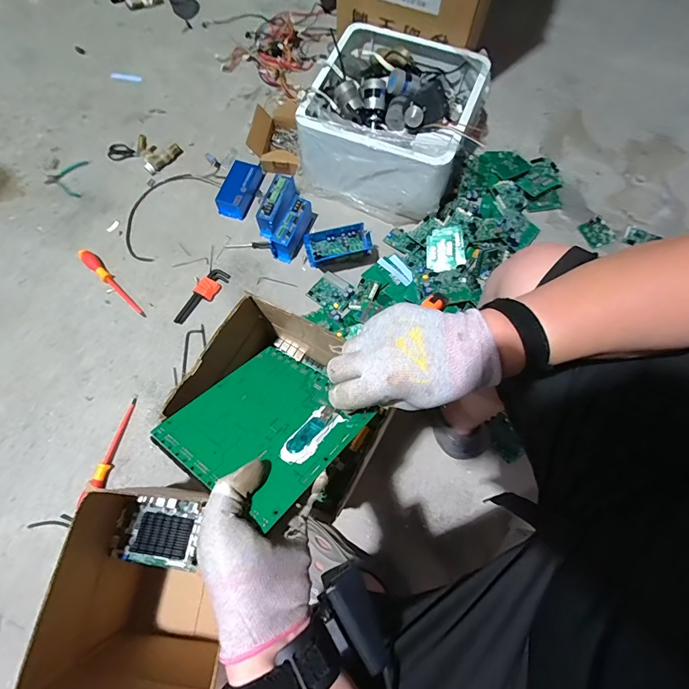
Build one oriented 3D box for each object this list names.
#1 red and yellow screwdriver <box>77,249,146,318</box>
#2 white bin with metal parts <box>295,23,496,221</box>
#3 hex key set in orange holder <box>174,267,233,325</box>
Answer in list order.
[{"bbox_3d":[-0.593,-0.163,0.978,0.248,0.027,0.032,40,77,11],"label":"red and yellow screwdriver"},{"bbox_3d":[0.120,-0.581,1.005,0.393,0.205,0.375,22,71,6],"label":"white bin with metal parts"},{"bbox_3d":[-0.359,-0.121,0.961,0.052,0.023,0.171,29,75,8],"label":"hex key set in orange holder"}]

